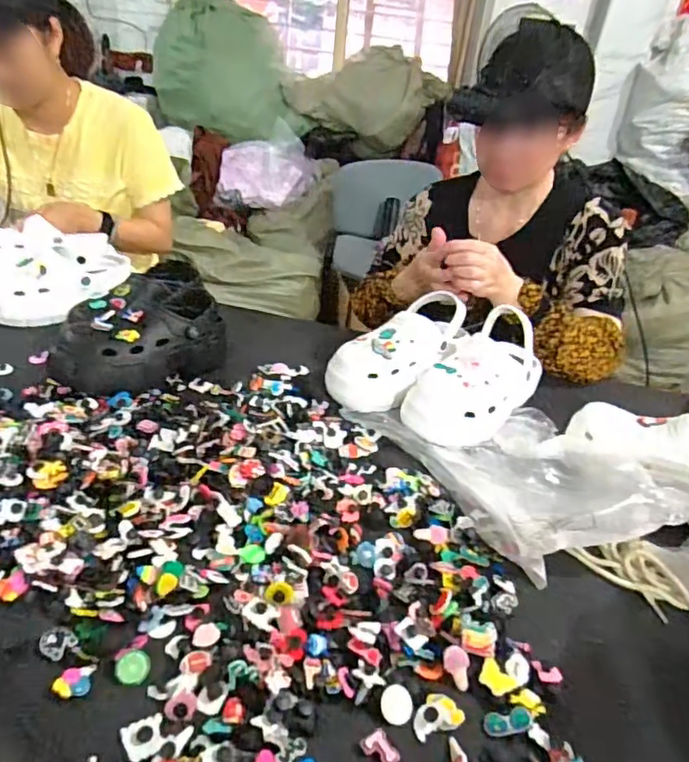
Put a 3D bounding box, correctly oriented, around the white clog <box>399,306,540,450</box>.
[{"bbox_3d":[0.176,-0.006,0.776,0.126,0.118,0.205,25,35,27],"label":"white clog"}]

